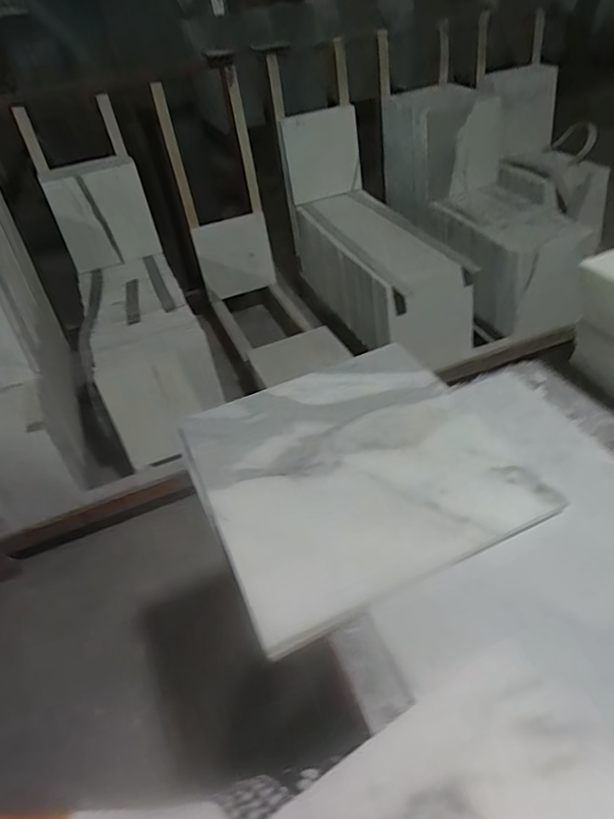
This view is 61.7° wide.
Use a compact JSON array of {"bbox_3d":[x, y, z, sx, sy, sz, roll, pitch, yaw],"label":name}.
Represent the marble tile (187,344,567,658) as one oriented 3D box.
[{"bbox_3d":[0.041,0.053,0.541,0.298,0.016,0.300,-20,44,-15],"label":"marble tile"}]

